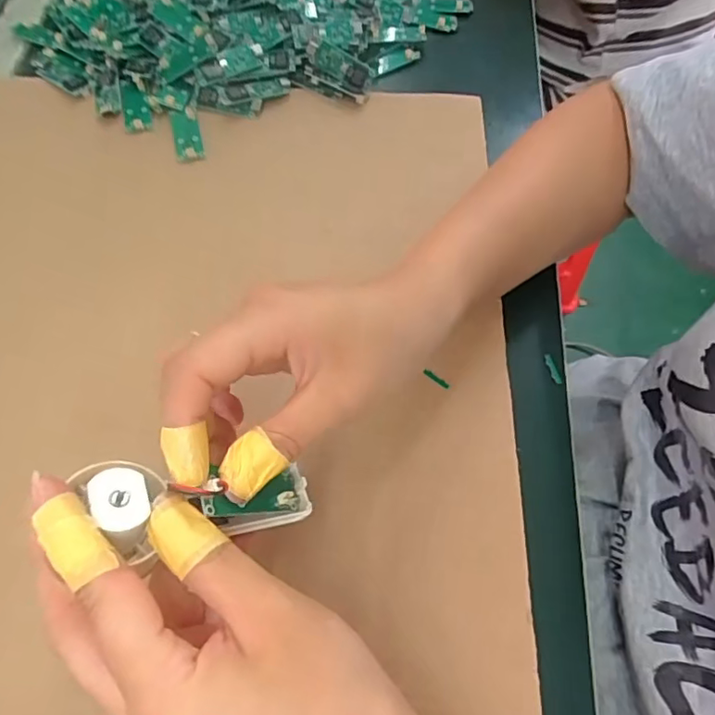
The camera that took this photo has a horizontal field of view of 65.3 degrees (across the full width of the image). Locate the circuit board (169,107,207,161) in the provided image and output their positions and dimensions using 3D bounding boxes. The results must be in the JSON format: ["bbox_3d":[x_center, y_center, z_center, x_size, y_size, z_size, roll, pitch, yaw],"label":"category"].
[{"bbox_3d":[-0.122,-0.159,0.398,0.019,0.005,0.048,-13,64,-9],"label":"circuit board"}]

